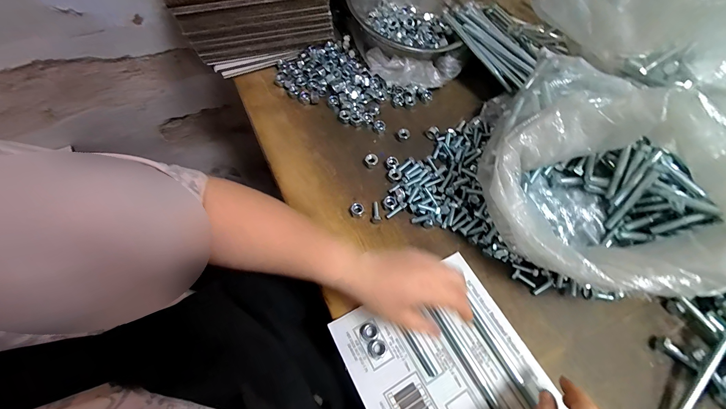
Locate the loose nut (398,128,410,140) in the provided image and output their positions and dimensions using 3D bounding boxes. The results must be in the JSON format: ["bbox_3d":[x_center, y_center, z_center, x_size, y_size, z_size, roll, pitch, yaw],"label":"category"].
[{"bbox_3d":[0.063,-0.108,0.485,0.019,0.010,0.015,18,65,7],"label":"loose nut"}]

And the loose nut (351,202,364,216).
[{"bbox_3d":[-0.008,0.007,0.429,0.018,0.010,0.017,5,64,3],"label":"loose nut"}]

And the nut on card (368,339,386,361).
[{"bbox_3d":[0.016,0.161,0.350,0.021,0.009,0.020,0,64,0],"label":"nut on card"}]

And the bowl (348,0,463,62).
[{"bbox_3d":[0.069,-0.310,0.533,0.160,0.067,0.171,0,64,0],"label":"bowl"}]

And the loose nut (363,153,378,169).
[{"bbox_3d":[0.012,-0.065,0.464,0.020,0.012,0.018,-27,67,-13],"label":"loose nut"}]

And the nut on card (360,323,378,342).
[{"bbox_3d":[0.007,0.145,0.358,0.020,0.010,0.020,0,64,0],"label":"nut on card"}]

